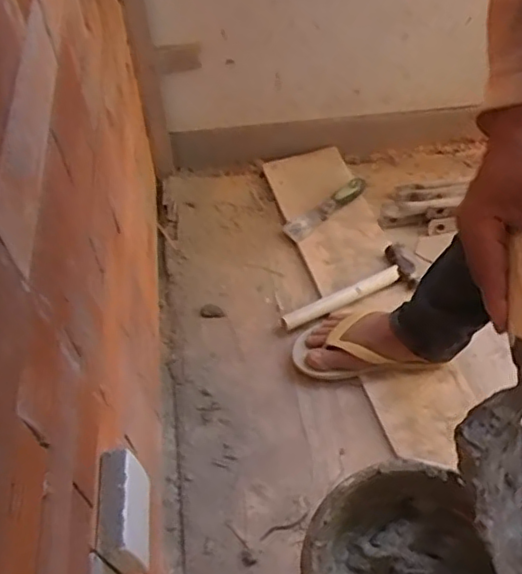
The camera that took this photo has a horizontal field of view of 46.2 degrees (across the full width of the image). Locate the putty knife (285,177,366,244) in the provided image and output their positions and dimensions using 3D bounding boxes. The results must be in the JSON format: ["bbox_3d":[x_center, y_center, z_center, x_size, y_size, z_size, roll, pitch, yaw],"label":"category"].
[{"bbox_3d":[0.125,-0.147,1.145,0.179,0.008,0.042,-35,72,-10],"label":"putty knife"}]

